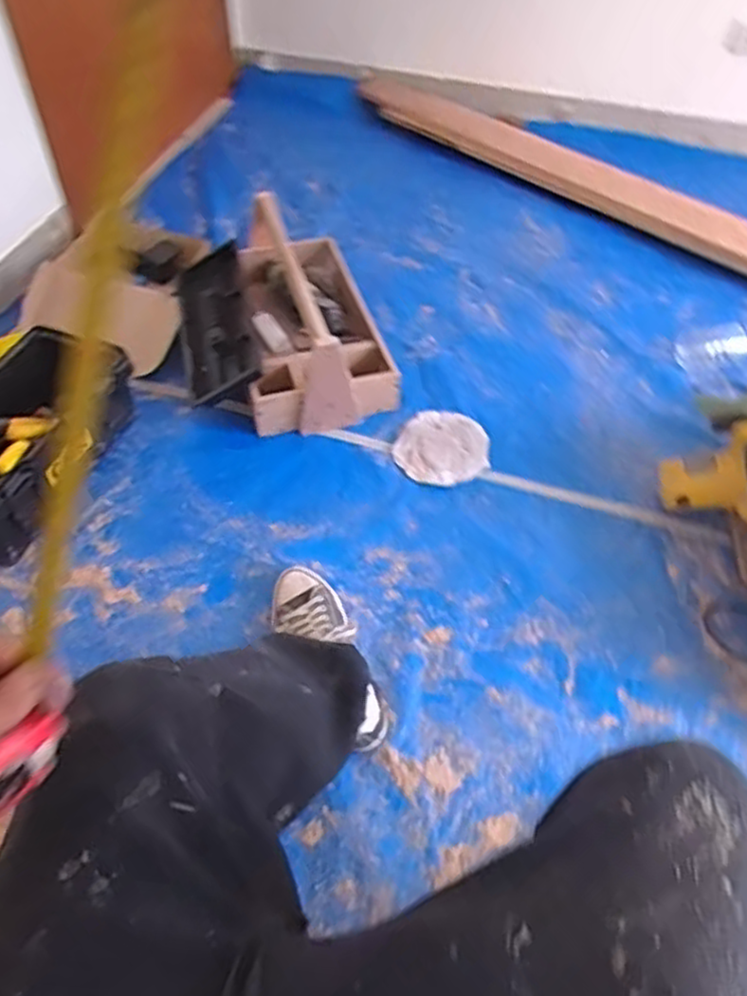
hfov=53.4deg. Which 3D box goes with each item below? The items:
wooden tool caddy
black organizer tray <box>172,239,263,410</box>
[{"bbox_3d":[-0.127,-0.358,1.465,0.262,0.202,0.469,-10,54,-7],"label":"wooden tool caddy"},{"bbox_3d":[-0.320,-0.351,1.488,0.166,0.048,0.404,-28,56,19],"label":"black organizer tray"}]

